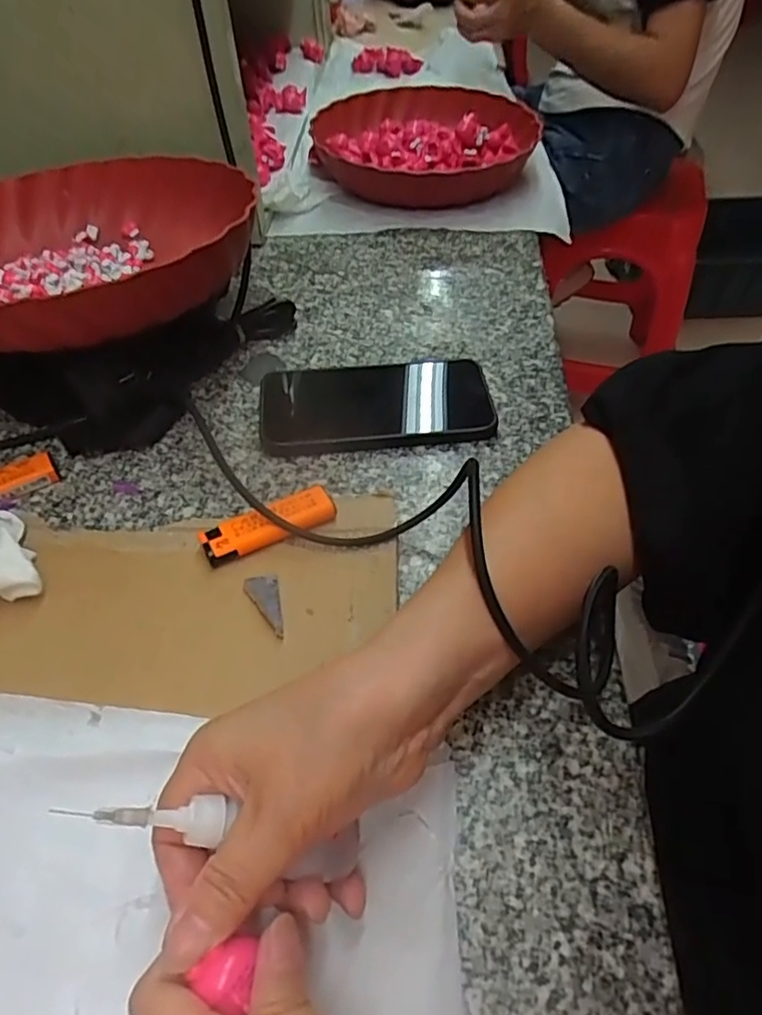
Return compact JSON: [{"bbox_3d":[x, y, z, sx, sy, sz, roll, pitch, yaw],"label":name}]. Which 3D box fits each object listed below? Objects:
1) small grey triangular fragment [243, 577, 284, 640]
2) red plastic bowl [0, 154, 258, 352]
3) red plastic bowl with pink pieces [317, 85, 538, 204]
[{"bbox_3d":[-0.064,0.054,0.336,0.018,0.005,0.039,-9,51,-6],"label":"small grey triangular fragment"},{"bbox_3d":[-0.203,-0.193,0.444,0.243,0.067,0.219,30,57,23],"label":"red plastic bowl"},{"bbox_3d":[0.050,-0.433,0.719,0.238,0.045,0.280,-6,51,-4],"label":"red plastic bowl with pink pieces"}]

